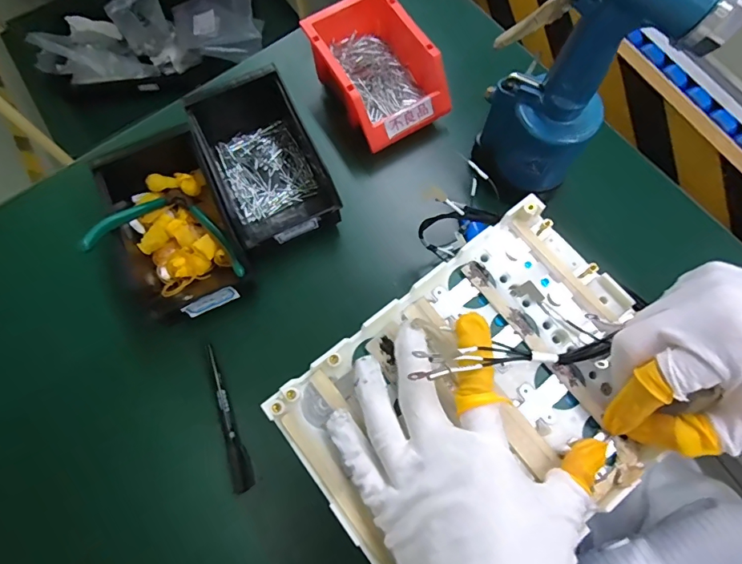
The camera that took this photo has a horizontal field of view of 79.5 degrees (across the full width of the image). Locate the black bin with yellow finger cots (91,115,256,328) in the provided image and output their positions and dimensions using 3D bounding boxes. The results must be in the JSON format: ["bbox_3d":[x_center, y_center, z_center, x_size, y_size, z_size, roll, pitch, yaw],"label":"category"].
[{"bbox_3d":[-0.196,-0.060,0.448,0.112,0.066,0.188,-23,73,-5],"label":"black bin with yellow finger cots"}]

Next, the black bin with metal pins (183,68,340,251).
[{"bbox_3d":[-0.106,-0.113,0.475,0.098,0.085,0.153,-24,73,-6],"label":"black bin with metal pins"}]

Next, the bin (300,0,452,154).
[{"bbox_3d":[0.000,-0.241,0.498,0.117,0.060,0.170,-31,74,-8],"label":"bin"}]

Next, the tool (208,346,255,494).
[{"bbox_3d":[-0.140,0.129,0.427,0.017,0.016,0.137,-22,73,-5],"label":"tool"}]

